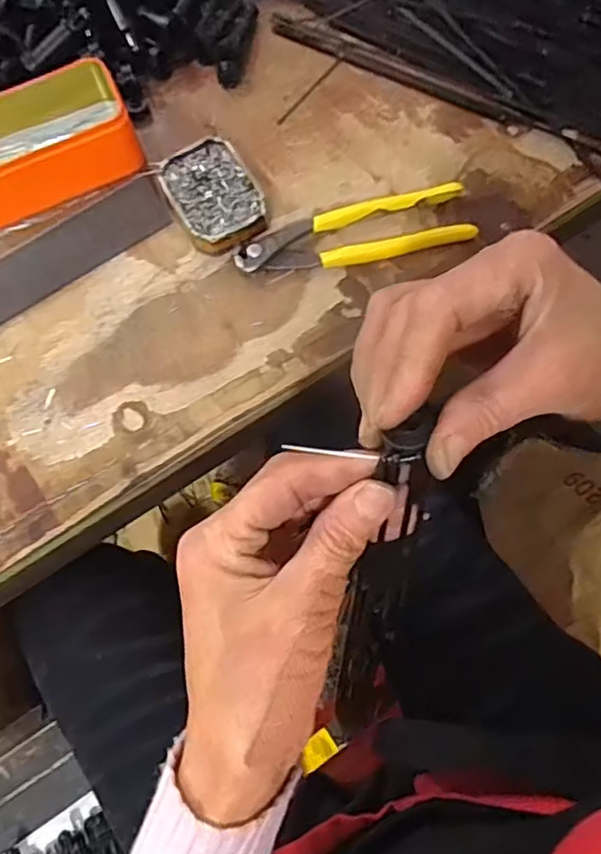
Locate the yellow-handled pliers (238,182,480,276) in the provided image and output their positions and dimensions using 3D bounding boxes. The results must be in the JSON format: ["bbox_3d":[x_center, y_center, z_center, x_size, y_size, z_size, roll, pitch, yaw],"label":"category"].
[{"bbox_3d":[0.037,-0.138,0.443,0.163,0.023,0.046,-10,75,-2],"label":"yellow-handled pliers"}]

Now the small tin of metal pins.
[{"bbox_3d":[-0.065,-0.171,0.454,0.060,0.023,0.091,-27,76,-7],"label":"small tin of metal pins"}]

